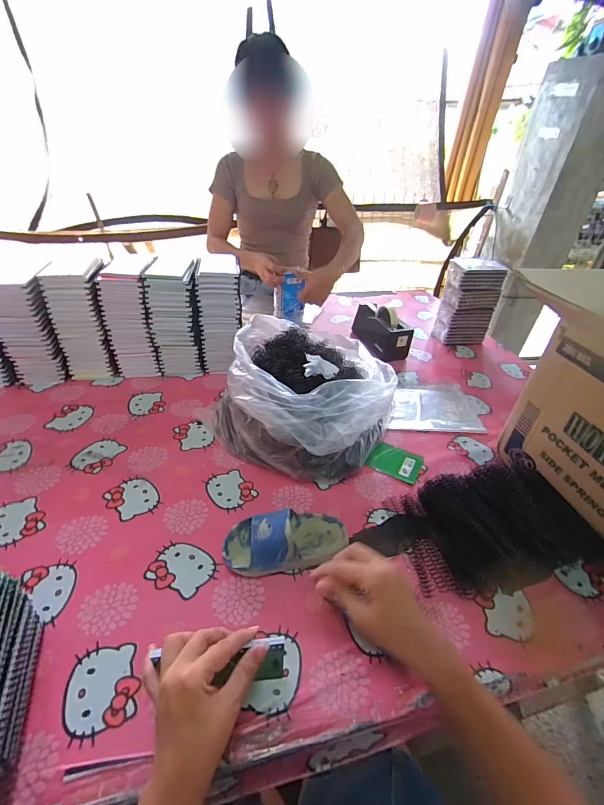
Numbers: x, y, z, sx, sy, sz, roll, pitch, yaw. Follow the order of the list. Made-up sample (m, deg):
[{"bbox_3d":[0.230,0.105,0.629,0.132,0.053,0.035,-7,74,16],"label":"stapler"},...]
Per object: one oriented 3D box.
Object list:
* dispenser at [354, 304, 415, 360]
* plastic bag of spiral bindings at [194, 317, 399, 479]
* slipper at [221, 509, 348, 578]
[{"bbox_3d":[0.224,-0.215,1.033,0.090,0.110,0.202,-9,40,-16],"label":"dispenser"},{"bbox_3d":[0.017,-0.037,0.724,0.325,0.175,0.355,27,43,26],"label":"plastic bag of spiral bindings"},{"bbox_3d":[-0.022,0.192,0.521,0.173,0.062,0.084,-5,39,-12],"label":"slipper"}]

